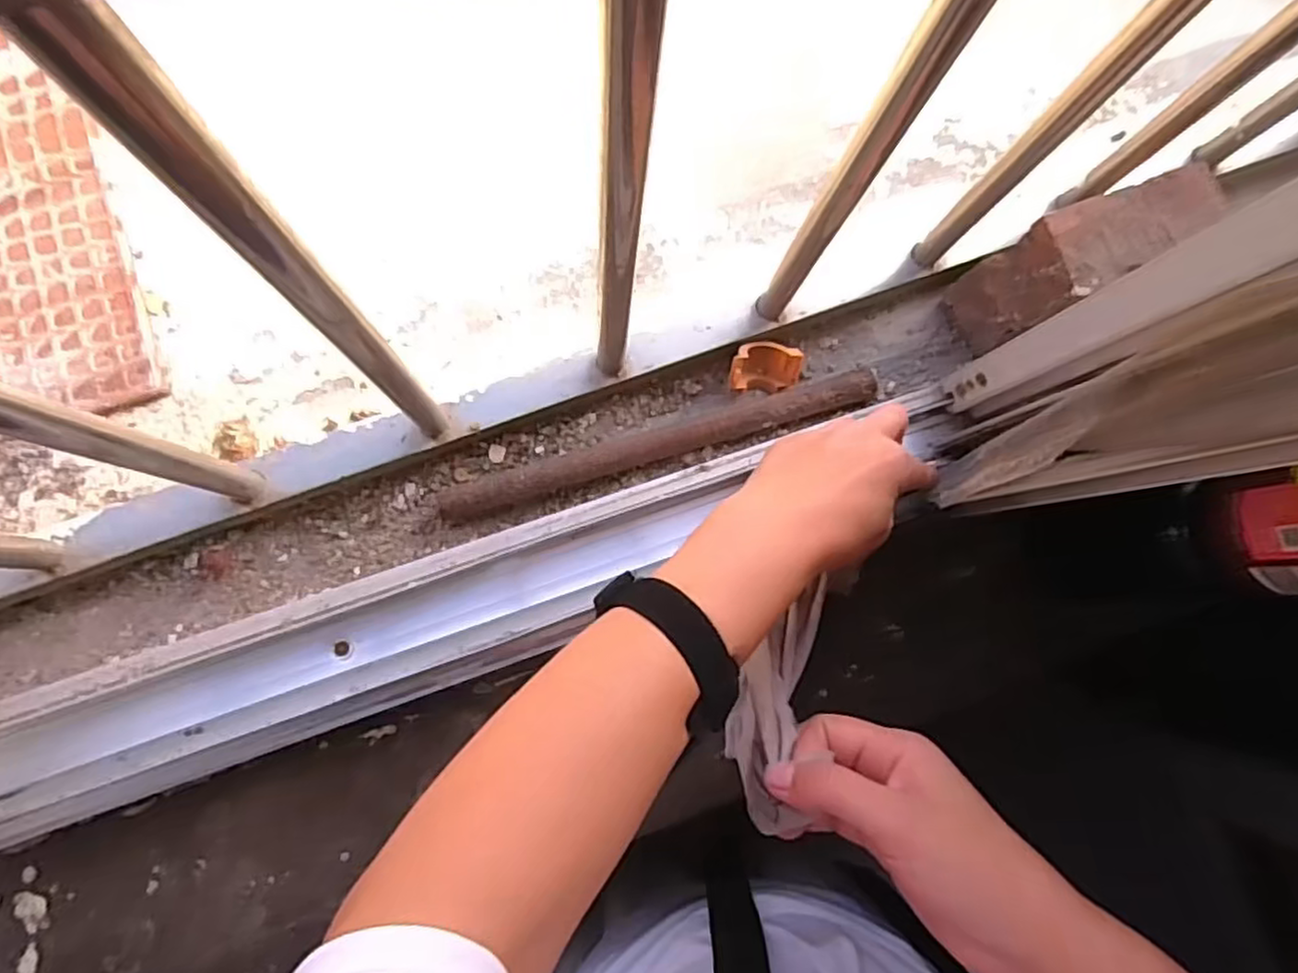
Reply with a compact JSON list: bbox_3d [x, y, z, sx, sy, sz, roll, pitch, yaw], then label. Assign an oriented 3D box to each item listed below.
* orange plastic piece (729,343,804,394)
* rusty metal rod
[{"bbox_3d":[0.079,-0.084,0.482,0.051,0.032,0.034,-4,83,-6],"label":"orange plastic piece"},{"bbox_3d":[0.011,-0.029,0.472,0.296,0.023,0.023,-16,84,-7],"label":"rusty metal rod"}]

